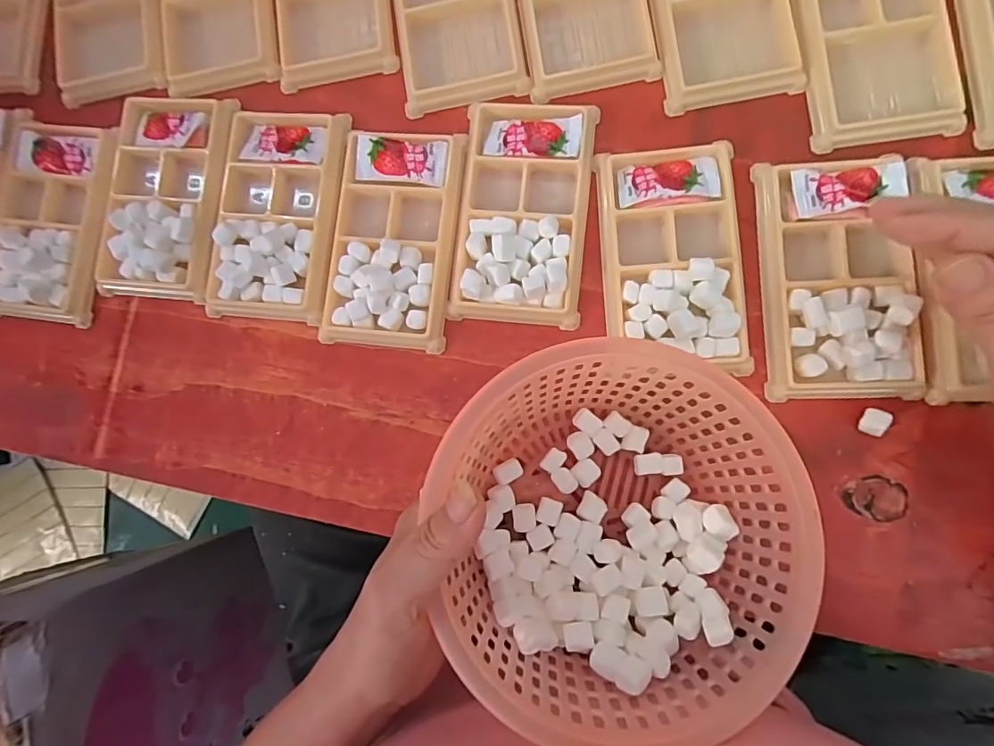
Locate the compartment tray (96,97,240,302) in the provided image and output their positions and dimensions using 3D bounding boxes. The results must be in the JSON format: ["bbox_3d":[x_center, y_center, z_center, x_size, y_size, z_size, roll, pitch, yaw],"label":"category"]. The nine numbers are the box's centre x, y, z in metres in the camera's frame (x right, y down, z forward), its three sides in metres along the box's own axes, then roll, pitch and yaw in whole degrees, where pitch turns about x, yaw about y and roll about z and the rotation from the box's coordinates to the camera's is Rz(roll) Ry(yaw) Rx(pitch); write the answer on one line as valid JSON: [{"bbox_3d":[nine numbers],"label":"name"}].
[{"bbox_3d":[-0.220,-0.117,0.323,0.078,0.018,0.133,7,86,7],"label":"compartment tray"}]

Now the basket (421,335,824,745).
[{"bbox_3d":[0.059,0.071,0.241,0.157,0.082,0.167,0,86,7],"label":"basket"}]

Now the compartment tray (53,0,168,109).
[{"bbox_3d":[-0.266,-0.255,0.340,0.077,0.013,0.129,-5,84,6],"label":"compartment tray"}]

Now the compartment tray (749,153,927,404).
[{"bbox_3d":[0.189,-0.054,0.271,0.075,0.017,0.133,-1,85,7],"label":"compartment tray"}]

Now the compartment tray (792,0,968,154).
[{"bbox_3d":[0.219,-0.201,0.291,0.078,0.013,0.131,-7,84,6],"label":"compartment tray"}]

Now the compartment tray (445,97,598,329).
[{"bbox_3d":[0.015,-0.097,0.294,0.076,0.016,0.131,6,87,7],"label":"compartment tray"}]

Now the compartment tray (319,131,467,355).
[{"bbox_3d":[-0.065,-0.083,0.304,0.075,0.015,0.130,6,86,7],"label":"compartment tray"}]

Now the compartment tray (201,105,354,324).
[{"bbox_3d":[-0.141,-0.102,0.314,0.079,0.013,0.132,6,86,7],"label":"compartment tray"}]

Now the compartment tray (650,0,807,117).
[{"bbox_3d":[0.133,-0.228,0.298,0.076,0.014,0.130,-8,84,6],"label":"compartment tray"}]

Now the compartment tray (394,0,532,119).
[{"bbox_3d":[-0.026,-0.236,0.318,0.078,0.015,0.127,-9,84,6],"label":"compartment tray"}]

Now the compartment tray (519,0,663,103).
[{"bbox_3d":[0.053,-0.240,0.310,0.078,0.016,0.127,-9,84,6],"label":"compartment tray"}]

